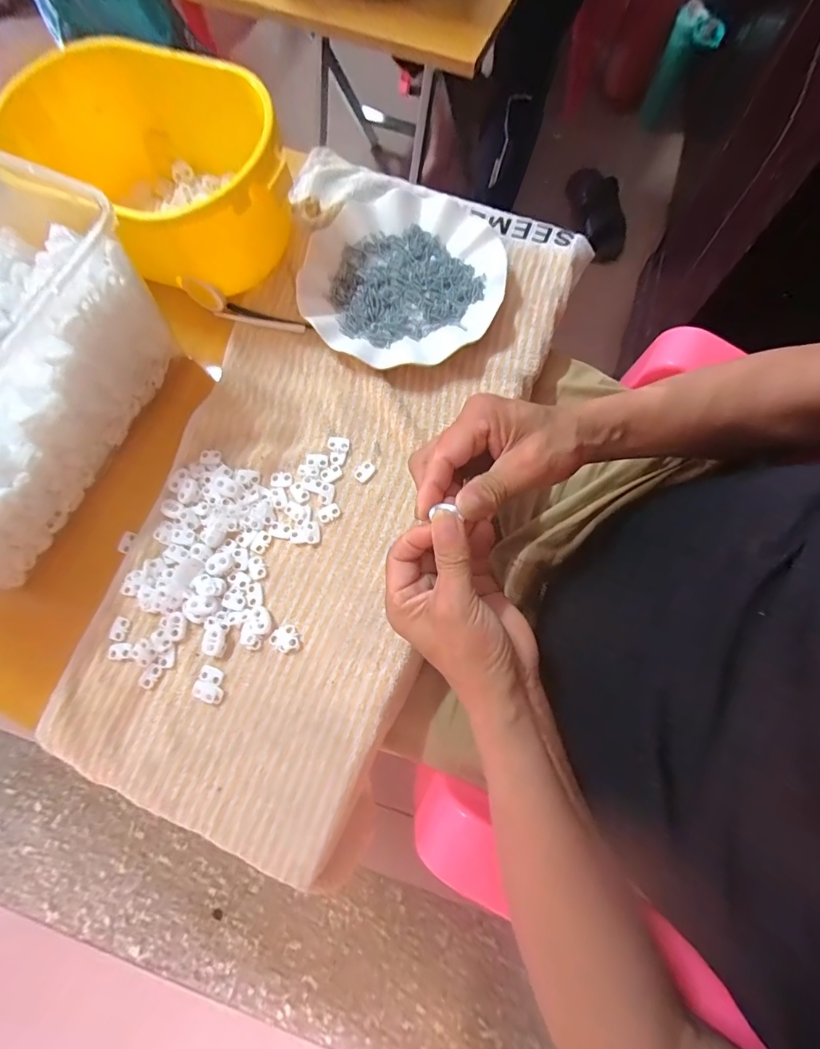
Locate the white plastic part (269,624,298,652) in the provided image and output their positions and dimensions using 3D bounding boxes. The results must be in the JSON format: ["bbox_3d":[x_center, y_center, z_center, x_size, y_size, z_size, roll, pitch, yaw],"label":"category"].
[{"bbox_3d":[-0.099,0.090,0.339,0.021,0.004,0.019,-22,77,-3],"label":"white plastic part"}]

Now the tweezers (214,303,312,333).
[{"bbox_3d":[-0.140,-0.195,0.414,0.095,0.009,0.016,18,78,6],"label":"tweezers"}]

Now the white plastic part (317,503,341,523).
[{"bbox_3d":[-0.068,-0.010,0.362,0.019,0.004,0.012,-27,77,-5],"label":"white plastic part"}]

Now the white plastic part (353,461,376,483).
[{"bbox_3d":[-0.039,-0.045,0.371,0.014,0.004,0.018,34,80,9],"label":"white plastic part"}]

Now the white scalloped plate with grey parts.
[{"bbox_3d":[-0.004,-0.237,0.408,0.179,0.023,0.203,8,77,4],"label":"white scalloped plate with grey parts"}]

